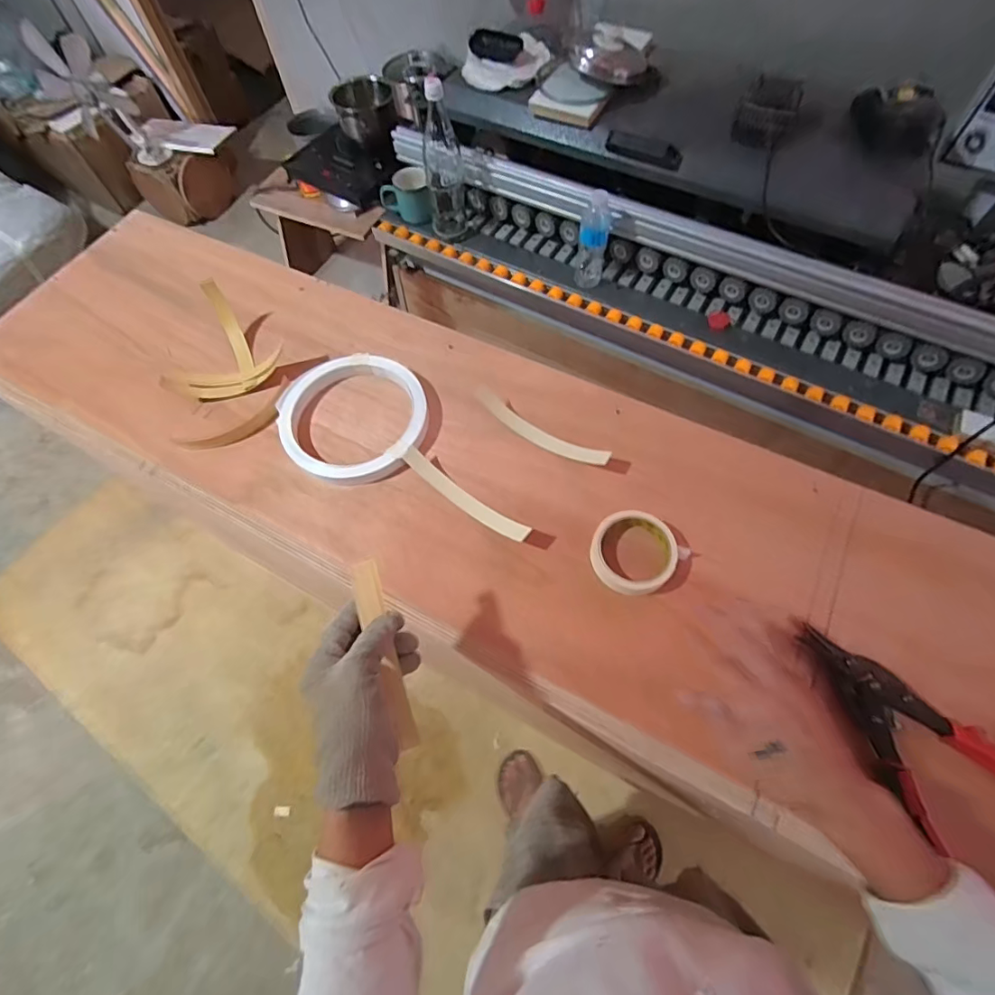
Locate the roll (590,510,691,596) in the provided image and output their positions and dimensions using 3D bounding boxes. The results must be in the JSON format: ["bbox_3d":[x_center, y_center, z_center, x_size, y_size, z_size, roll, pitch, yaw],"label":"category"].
[{"bbox_3d":[0.158,0.062,0.579,0.097,0.032,0.095,-1,63,3],"label":"roll"}]

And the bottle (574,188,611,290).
[{"bbox_3d":[0.192,-0.527,1.003,0.062,0.161,0.074,9,64,7],"label":"bottle"}]

